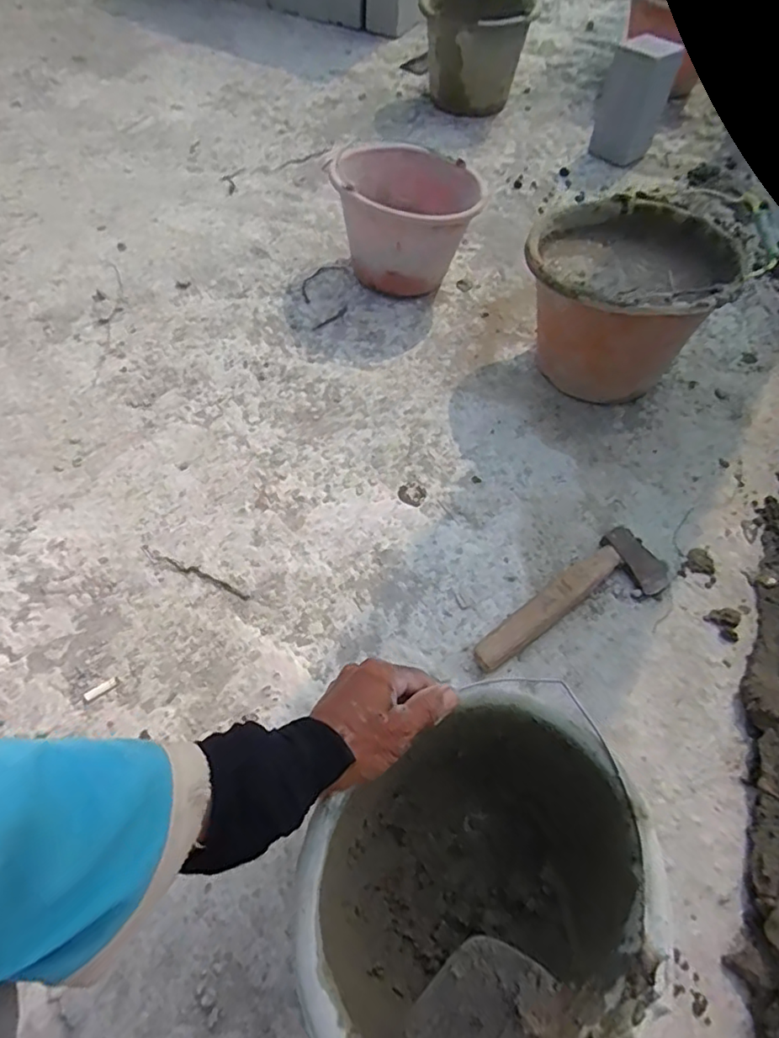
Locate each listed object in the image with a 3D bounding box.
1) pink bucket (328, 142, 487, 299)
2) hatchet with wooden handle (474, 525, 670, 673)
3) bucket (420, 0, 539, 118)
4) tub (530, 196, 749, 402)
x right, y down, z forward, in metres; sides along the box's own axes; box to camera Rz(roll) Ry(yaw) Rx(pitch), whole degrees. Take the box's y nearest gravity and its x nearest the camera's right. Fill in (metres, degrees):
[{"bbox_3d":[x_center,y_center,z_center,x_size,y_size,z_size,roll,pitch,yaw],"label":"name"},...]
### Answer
[{"bbox_3d":[0.025,-0.503,0.987,0.224,0.169,0.223,2,58,-3],"label":"pink bucket"},{"bbox_3d":[0.218,0.107,0.680,0.261,0.029,0.086,-33,66,-22],"label":"hatchet with wooden handle"},{"bbox_3d":[0.193,-1.100,1.370,0.236,0.198,0.244,3,57,-3],"label":"bucket"},{"bbox_3d":[0.322,-0.312,0.856,0.255,0.205,0.246,2,57,-3],"label":"tub"}]

